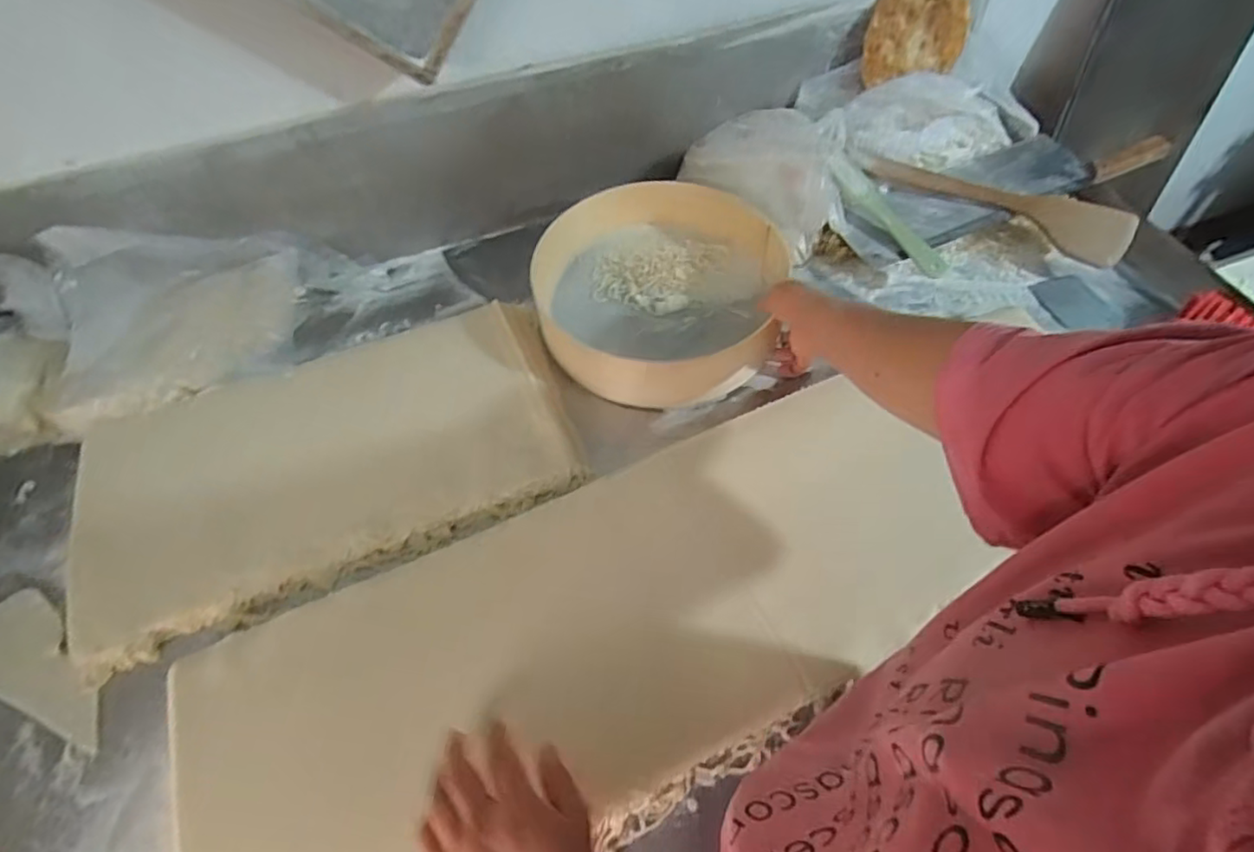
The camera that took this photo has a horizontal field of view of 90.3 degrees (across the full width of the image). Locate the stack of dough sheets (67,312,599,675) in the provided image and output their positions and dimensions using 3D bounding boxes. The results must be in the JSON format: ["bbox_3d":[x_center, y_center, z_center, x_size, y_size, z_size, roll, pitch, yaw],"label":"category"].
[{"bbox_3d":[-0.307,0.025,0.643,0.483,0.037,0.266,-21,60,-12],"label":"stack of dough sheets"}]

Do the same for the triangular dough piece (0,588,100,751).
[{"bbox_3d":[-0.521,0.206,0.554,0.188,0.006,0.078,19,60,12],"label":"triangular dough piece"}]

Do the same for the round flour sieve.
[{"bbox_3d":[0.037,-0.161,0.731,0.289,0.078,0.274,1,58,1],"label":"round flour sieve"}]

